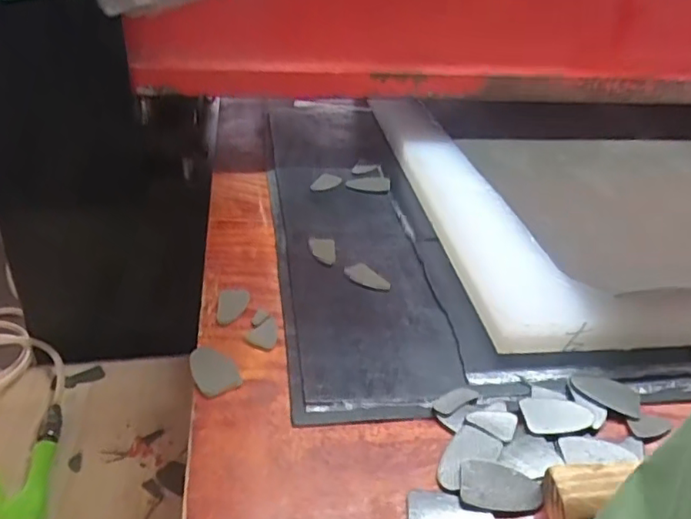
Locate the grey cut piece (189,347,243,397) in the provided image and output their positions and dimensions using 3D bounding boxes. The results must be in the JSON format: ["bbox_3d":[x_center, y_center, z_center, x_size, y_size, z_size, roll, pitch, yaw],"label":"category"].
[{"bbox_3d":[-0.090,0.074,0.404,0.028,0.004,0.044,-17,39,-28],"label":"grey cut piece"}]

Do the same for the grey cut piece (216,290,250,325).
[{"bbox_3d":[-0.088,0.036,0.467,0.024,0.004,0.042,0,34,-6],"label":"grey cut piece"}]

